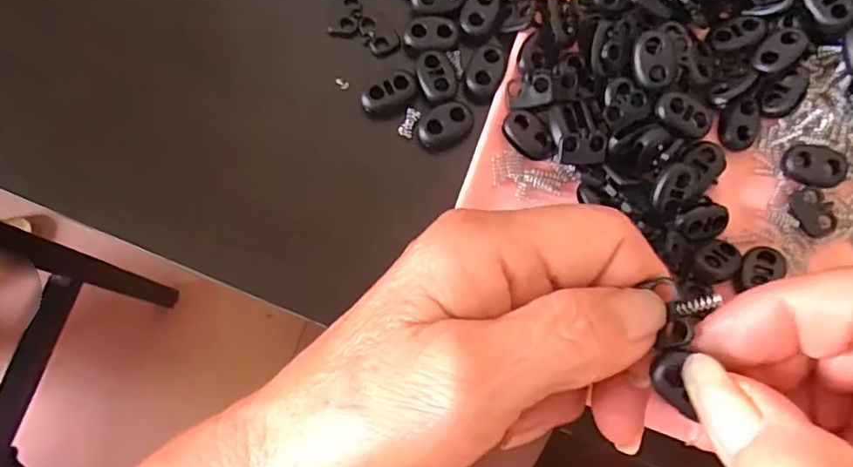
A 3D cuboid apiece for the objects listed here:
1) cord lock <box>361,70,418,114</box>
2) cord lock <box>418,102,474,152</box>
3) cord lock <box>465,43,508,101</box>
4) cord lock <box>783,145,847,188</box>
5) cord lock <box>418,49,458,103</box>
[{"bbox_3d":[-0.015,-0.054,0.226,0.022,0.007,0.010,-23,78,-6],"label":"cord lock"},{"bbox_3d":[0.008,-0.040,0.223,0.022,0.004,0.014,-34,80,-8],"label":"cord lock"},{"bbox_3d":[0.023,-0.063,0.230,0.013,0.006,0.022,21,78,4],"label":"cord lock"},{"bbox_3d":[0.144,-0.025,0.220,0.022,0.005,0.015,17,107,10],"label":"cord lock"},{"bbox_3d":[0.004,-0.061,0.226,0.014,0.004,0.021,-17,78,-5],"label":"cord lock"}]

